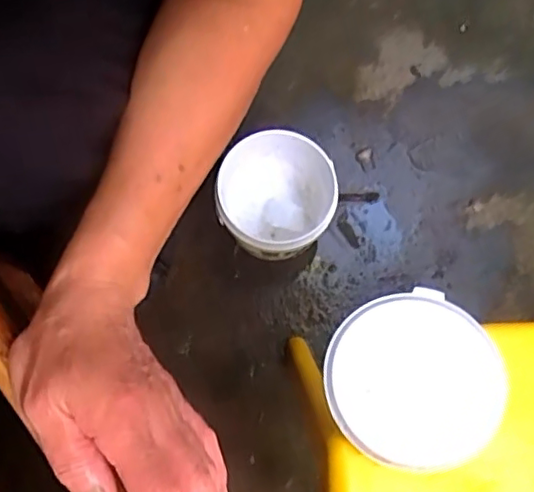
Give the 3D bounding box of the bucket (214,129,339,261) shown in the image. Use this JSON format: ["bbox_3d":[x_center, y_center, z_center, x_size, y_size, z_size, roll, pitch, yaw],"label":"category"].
[{"bbox_3d":[0.015,-0.048,0.697,0.116,0.119,0.122,0,76,1],"label":"bucket"}]

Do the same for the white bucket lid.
[{"bbox_3d":[0.107,0.094,0.443,0.123,0.018,0.122,0,76,1],"label":"white bucket lid"}]

